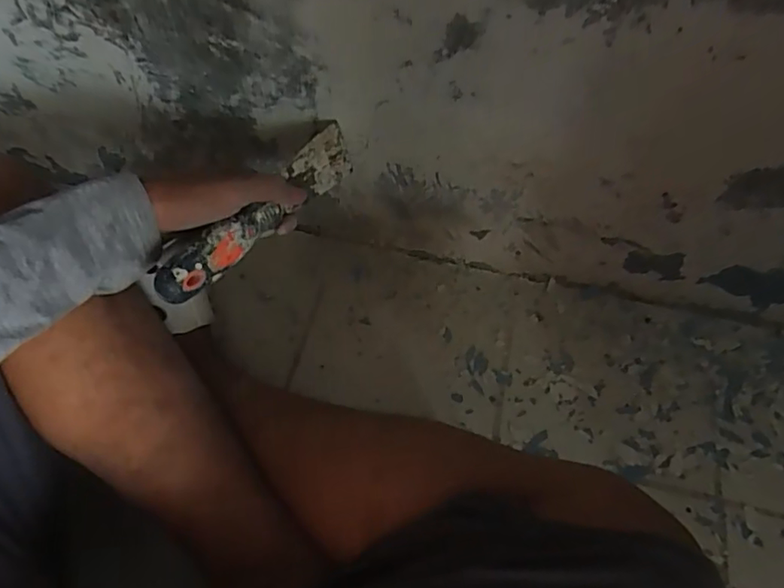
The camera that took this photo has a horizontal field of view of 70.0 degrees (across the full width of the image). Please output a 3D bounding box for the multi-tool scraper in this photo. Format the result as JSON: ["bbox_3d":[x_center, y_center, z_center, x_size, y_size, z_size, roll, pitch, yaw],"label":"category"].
[{"bbox_3d":[-0.098,-0.066,0.435,0.023,0.044,0.206,28,53,15],"label":"multi-tool scraper"}]

